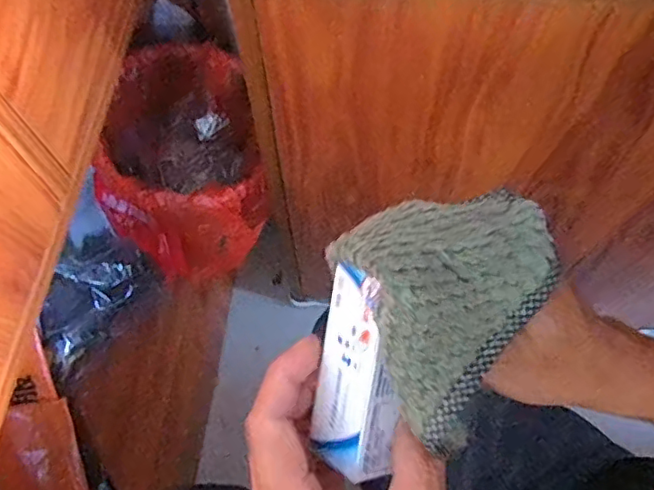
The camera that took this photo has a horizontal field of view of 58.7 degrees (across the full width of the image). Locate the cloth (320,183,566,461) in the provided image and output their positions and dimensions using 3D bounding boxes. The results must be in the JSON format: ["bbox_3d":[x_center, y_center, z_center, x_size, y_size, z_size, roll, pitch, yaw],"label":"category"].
[{"bbox_3d":[0.060,0.017,0.242,0.090,0.035,0.099,-25,68,-10],"label":"cloth"}]

